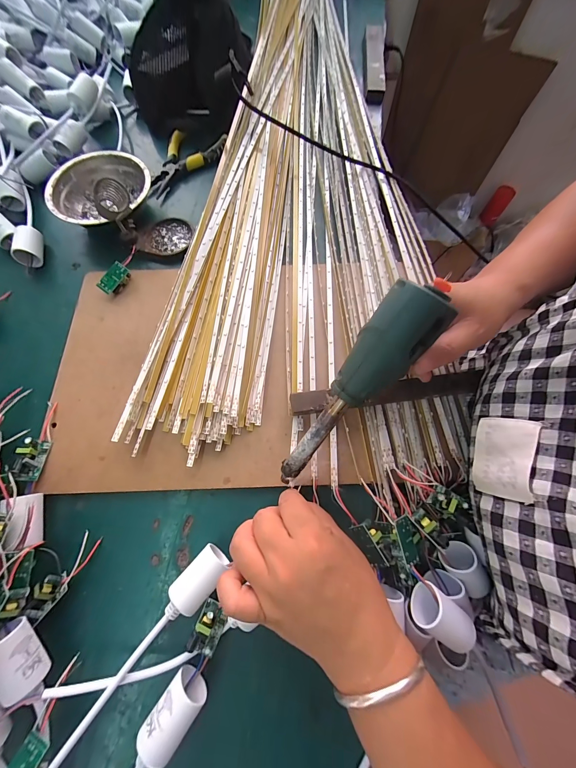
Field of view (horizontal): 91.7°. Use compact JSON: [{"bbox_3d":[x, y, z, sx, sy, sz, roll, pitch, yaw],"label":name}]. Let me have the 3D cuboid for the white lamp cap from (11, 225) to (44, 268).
[{"bbox_3d":[-0.331,-0.178,0.358,0.029,0.028,0.048,-18,71,-6],"label":"white lamp cap"}]

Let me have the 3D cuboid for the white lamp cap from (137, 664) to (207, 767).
[{"bbox_3d":[-0.083,0.240,0.204,0.028,0.028,0.044,33,73,12],"label":"white lamp cap"}]

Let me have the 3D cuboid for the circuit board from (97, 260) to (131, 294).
[{"bbox_3d":[-0.213,-0.129,0.343,0.019,0.017,0.038,31,73,11],"label":"circuit board"}]

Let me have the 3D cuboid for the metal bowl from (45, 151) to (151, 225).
[{"bbox_3d":[-0.247,-0.256,0.381,0.124,0.040,0.124,0,70,0],"label":"metal bowl"}]

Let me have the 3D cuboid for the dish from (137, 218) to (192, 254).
[{"bbox_3d":[-0.162,-0.198,0.374,0.063,0.008,0.061,0,70,0],"label":"dish"}]

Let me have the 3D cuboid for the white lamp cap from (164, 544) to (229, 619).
[{"bbox_3d":[-0.076,0.165,0.232,0.028,0.029,0.053,39,75,13],"label":"white lamp cap"}]

